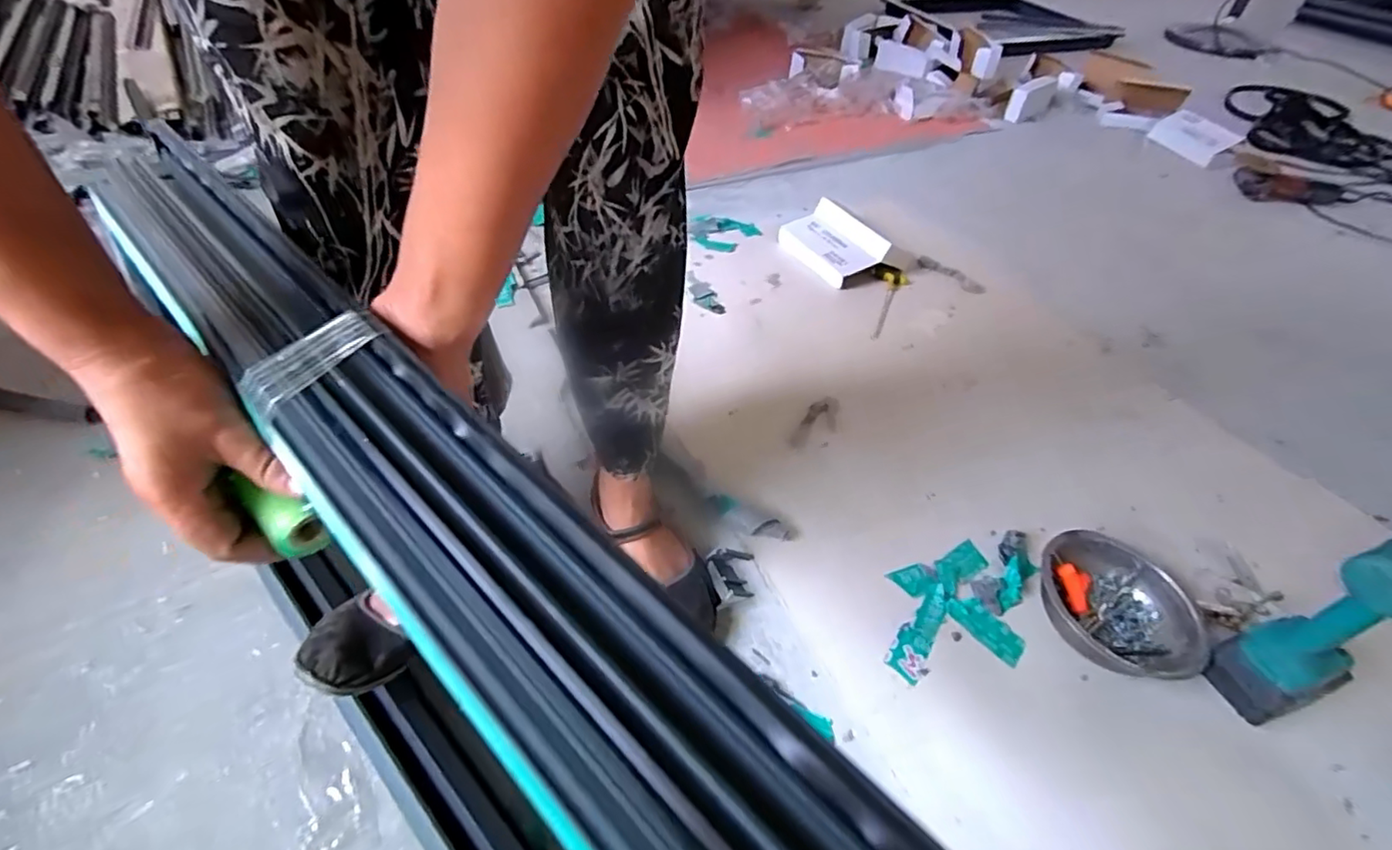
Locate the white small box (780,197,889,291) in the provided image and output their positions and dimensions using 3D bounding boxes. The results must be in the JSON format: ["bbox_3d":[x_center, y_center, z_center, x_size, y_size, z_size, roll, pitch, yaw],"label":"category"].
[{"bbox_3d":[0.277,-0.370,1.252,0.145,0.040,0.213,-32,55,-4],"label":"white small box"}]

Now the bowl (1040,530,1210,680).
[{"bbox_3d":[0.485,0.212,0.717,0.162,0.080,0.166,2,47,-2],"label":"bowl"}]

